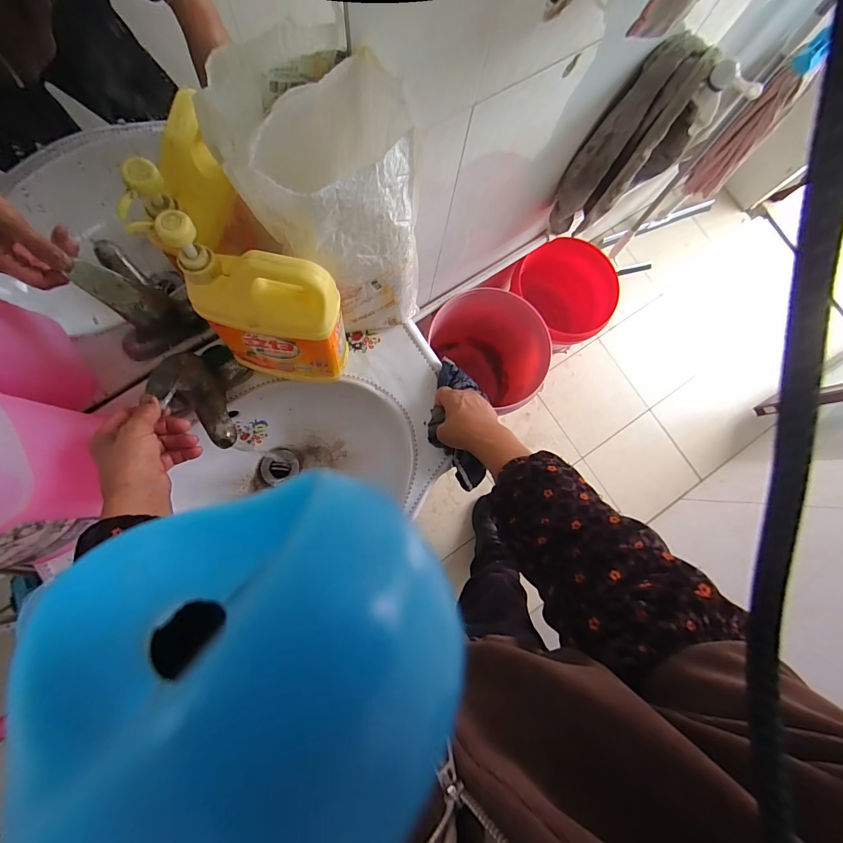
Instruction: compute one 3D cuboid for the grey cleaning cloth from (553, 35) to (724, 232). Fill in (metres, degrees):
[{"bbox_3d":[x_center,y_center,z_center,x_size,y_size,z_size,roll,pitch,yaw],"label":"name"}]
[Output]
[{"bbox_3d":[0.386,-0.496,0.724,0.183,0.323,0.107,-12,83,-6],"label":"grey cleaning cloth"}]

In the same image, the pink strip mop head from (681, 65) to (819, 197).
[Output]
[{"bbox_3d":[0.845,-0.738,1.032,0.088,0.313,0.092,-24,84,-8],"label":"pink strip mop head"}]

